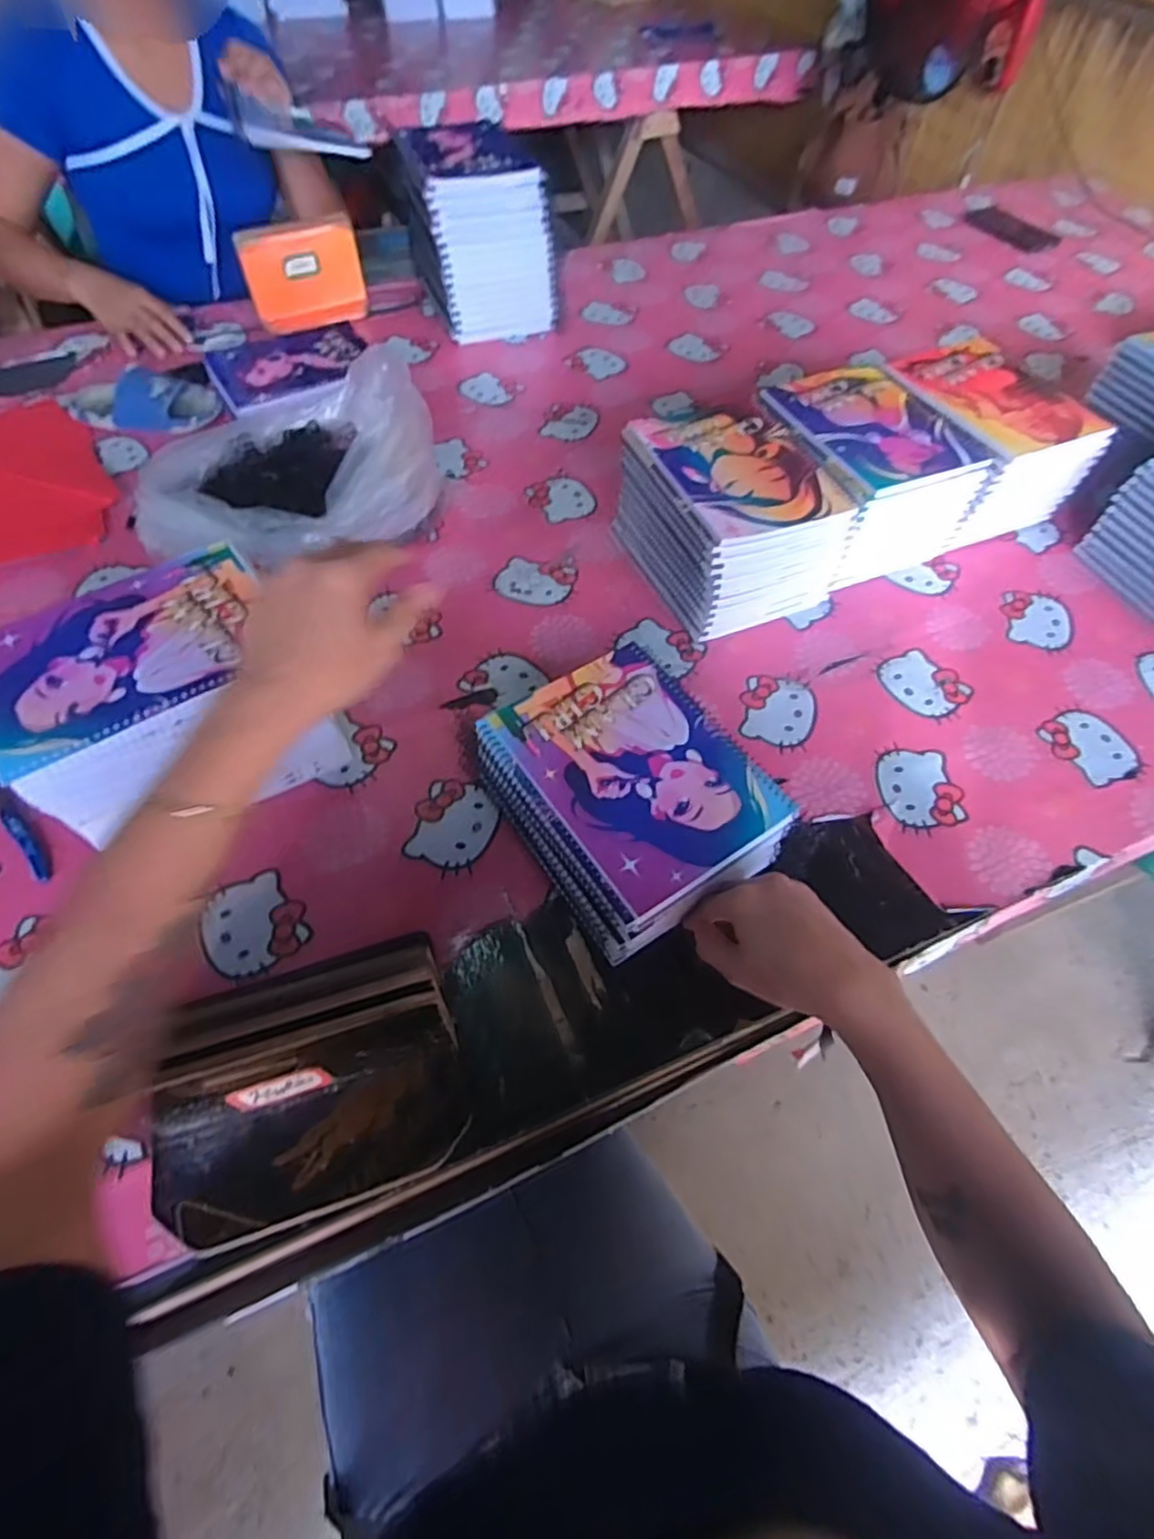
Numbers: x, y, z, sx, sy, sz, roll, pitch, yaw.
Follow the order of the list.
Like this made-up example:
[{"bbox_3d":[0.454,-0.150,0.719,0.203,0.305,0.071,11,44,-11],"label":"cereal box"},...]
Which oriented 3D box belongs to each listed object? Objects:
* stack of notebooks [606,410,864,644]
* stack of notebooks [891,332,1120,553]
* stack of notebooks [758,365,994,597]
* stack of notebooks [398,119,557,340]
[{"bbox_3d":[0.150,-0.253,0.713,0.160,0.118,0.198,-22,61,-17],"label":"stack of notebooks"},{"bbox_3d":[0.441,-0.367,0.794,0.176,0.125,0.200,-22,61,-17],"label":"stack of notebooks"},{"bbox_3d":[0.296,-0.316,0.759,0.164,0.118,0.209,-16,60,-14],"label":"stack of notebooks"},{"bbox_3d":[-0.144,-0.744,0.971,0.171,0.189,0.197,-21,61,-16],"label":"stack of notebooks"}]

